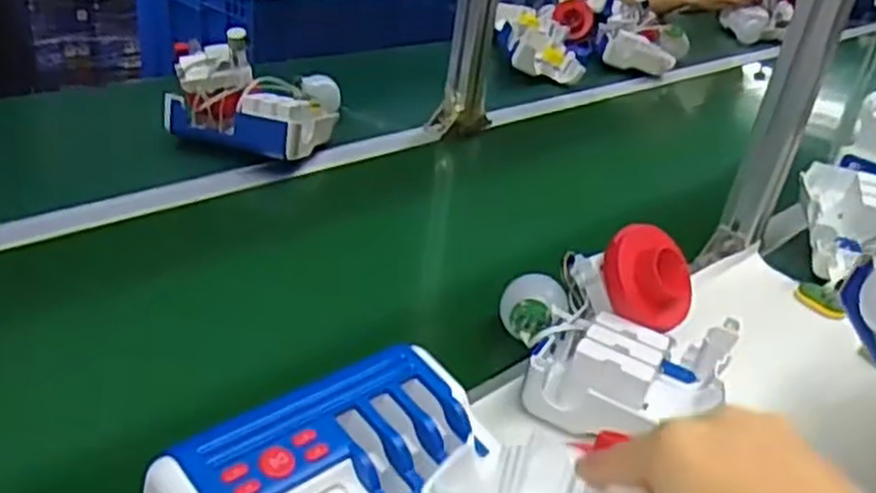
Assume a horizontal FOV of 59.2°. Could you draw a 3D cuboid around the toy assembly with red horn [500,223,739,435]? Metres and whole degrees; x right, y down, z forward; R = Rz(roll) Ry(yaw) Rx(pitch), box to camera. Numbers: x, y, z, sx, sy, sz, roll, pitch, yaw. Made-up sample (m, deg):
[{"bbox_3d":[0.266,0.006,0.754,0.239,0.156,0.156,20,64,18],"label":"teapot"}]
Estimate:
[{"bbox_3d":[0.143,0.067,0.630,0.194,0.113,0.156,16,31,15],"label":"toy assembly with red horn"}]

